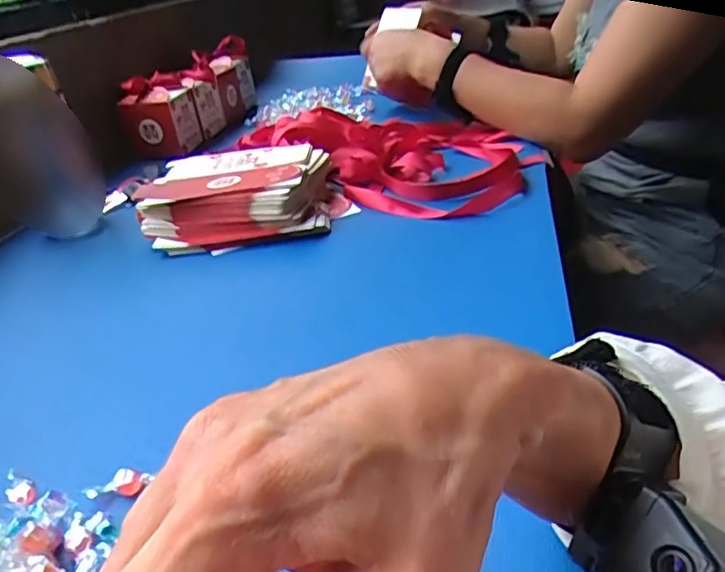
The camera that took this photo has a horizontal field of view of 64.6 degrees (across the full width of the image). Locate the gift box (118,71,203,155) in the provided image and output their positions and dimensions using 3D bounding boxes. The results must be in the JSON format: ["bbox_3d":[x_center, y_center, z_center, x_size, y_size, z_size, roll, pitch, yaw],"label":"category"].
[{"bbox_3d":[-0.314,-0.268,0.895,0.089,0.103,0.095,-3,30,9],"label":"gift box"}]

